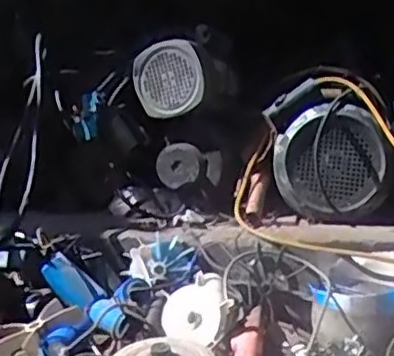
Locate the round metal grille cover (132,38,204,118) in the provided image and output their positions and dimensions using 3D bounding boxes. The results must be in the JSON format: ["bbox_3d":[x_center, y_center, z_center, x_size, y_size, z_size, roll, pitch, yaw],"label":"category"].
[{"bbox_3d":[-0.066,-0.228,1.427,0.146,0.176,0.043,-13,-17,-4],"label":"round metal grille cover"}]

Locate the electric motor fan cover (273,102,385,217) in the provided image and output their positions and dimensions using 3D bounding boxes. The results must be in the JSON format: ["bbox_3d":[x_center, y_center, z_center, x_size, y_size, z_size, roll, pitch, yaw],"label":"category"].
[{"bbox_3d":[0.270,-0.038,1.353,0.215,0.214,0.053,1,3,9],"label":"electric motor fan cover"}]

